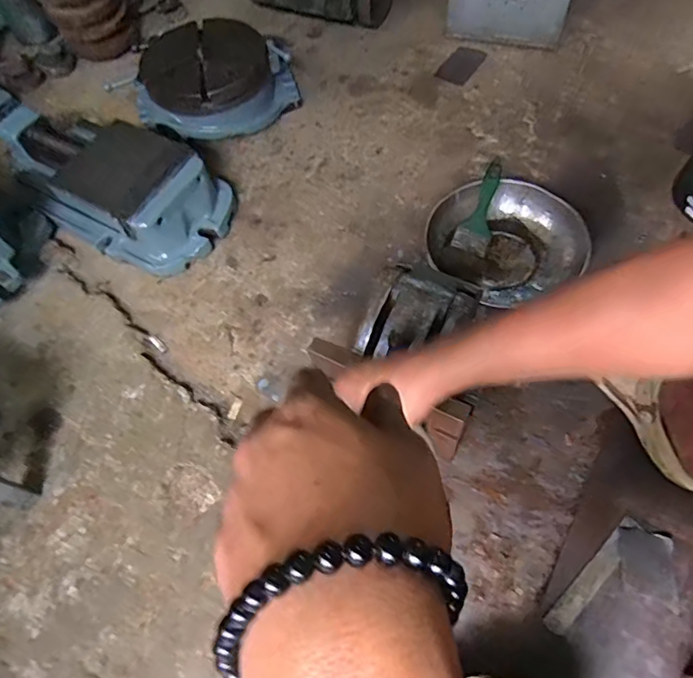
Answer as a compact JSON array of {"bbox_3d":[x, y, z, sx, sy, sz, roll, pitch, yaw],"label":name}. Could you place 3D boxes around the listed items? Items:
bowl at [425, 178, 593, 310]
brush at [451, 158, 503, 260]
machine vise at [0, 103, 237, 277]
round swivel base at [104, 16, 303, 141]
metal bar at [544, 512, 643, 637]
[{"bbox_3d":[0.260,-0.158,0.816,0.236,0.067,0.195,39,68,24],"label":"bowl"},{"bbox_3d":[0.226,-0.215,0.826,0.055,0.022,0.166,19,77,14],"label":"brush"},{"bbox_3d":[-0.408,-0.286,0.902,0.405,0.122,0.221,29,65,19],"label":"machine vise"},{"bbox_3d":[-0.268,-0.520,1.016,0.232,0.122,0.315,40,69,23],"label":"round swivel base"},{"bbox_3d":[0.298,0.278,0.594,0.170,0.006,0.025,-39,64,-19],"label":"metal bar"}]

